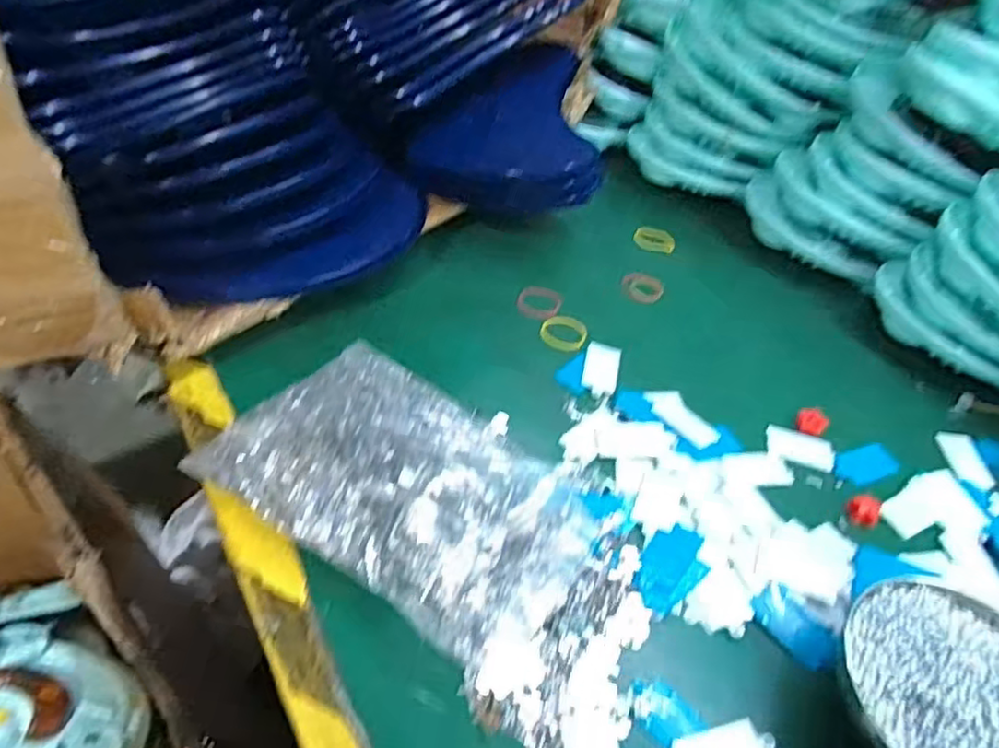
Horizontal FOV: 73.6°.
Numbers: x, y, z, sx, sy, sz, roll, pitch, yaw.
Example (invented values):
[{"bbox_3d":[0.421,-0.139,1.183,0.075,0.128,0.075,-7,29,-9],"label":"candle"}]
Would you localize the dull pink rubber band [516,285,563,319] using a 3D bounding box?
[{"bbox_3d":[0.042,-0.077,0.713,0.046,0.011,0.040,24,44,12],"label":"dull pink rubber band"}]

